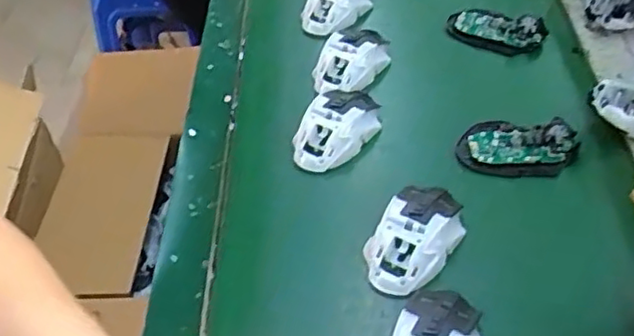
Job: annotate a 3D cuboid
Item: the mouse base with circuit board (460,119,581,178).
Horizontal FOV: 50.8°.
[{"bbox_3d":[0.199,-0.022,0.662,0.112,0.027,0.061,7,47,12],"label":"mouse base with circuit board"}]

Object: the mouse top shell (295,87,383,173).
[{"bbox_3d":[0.021,-0.043,0.692,0.066,0.036,0.114,23,53,25],"label":"mouse top shell"}]

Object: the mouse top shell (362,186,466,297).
[{"bbox_3d":[0.086,0.058,0.586,0.066,0.034,0.113,26,54,27],"label":"mouse top shell"}]

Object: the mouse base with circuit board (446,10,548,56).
[{"bbox_3d":[0.214,-0.168,0.803,0.112,0.021,0.062,24,53,26],"label":"mouse base with circuit board"}]

